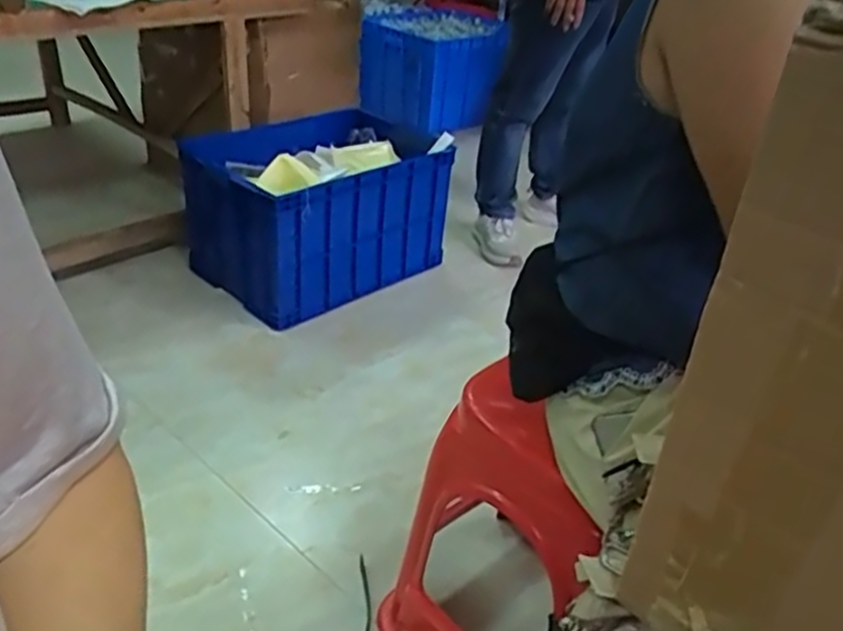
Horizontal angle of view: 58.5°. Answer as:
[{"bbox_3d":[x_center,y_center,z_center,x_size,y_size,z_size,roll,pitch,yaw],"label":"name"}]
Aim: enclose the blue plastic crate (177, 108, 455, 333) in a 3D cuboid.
[{"bbox_3d":[-0.276,-0.266,1.944,0.571,0.358,0.416,-23,41,-36],"label":"blue plastic crate"}]

